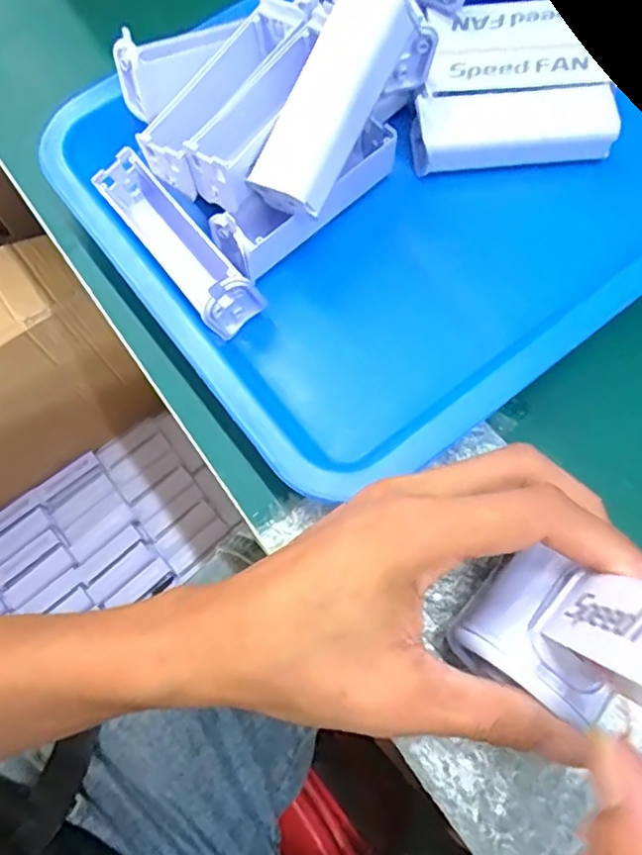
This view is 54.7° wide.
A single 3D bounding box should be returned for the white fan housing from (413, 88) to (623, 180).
[{"bbox_3d":[0.100,-0.157,0.327,0.103,0.022,0.035,-3,71,1],"label":"white fan housing"}]

